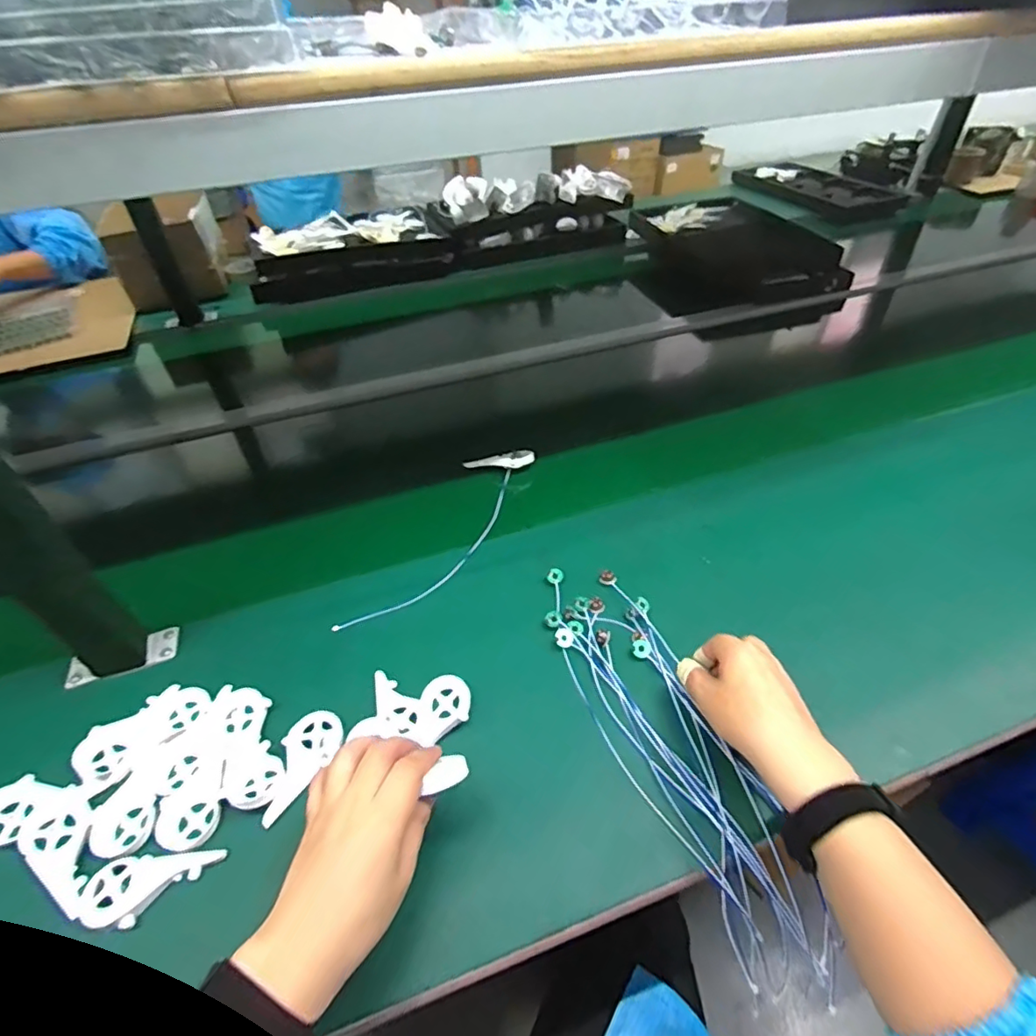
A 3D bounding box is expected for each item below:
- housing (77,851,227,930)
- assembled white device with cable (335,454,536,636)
[{"bbox_3d":[-0.272,0.272,0.413,0.088,0.016,0.046,-5,46,-2],"label":"housing"},{"bbox_3d":[-0.085,0.019,0.693,0.089,0.030,0.346,16,46,19],"label":"assembled white device with cable"}]

